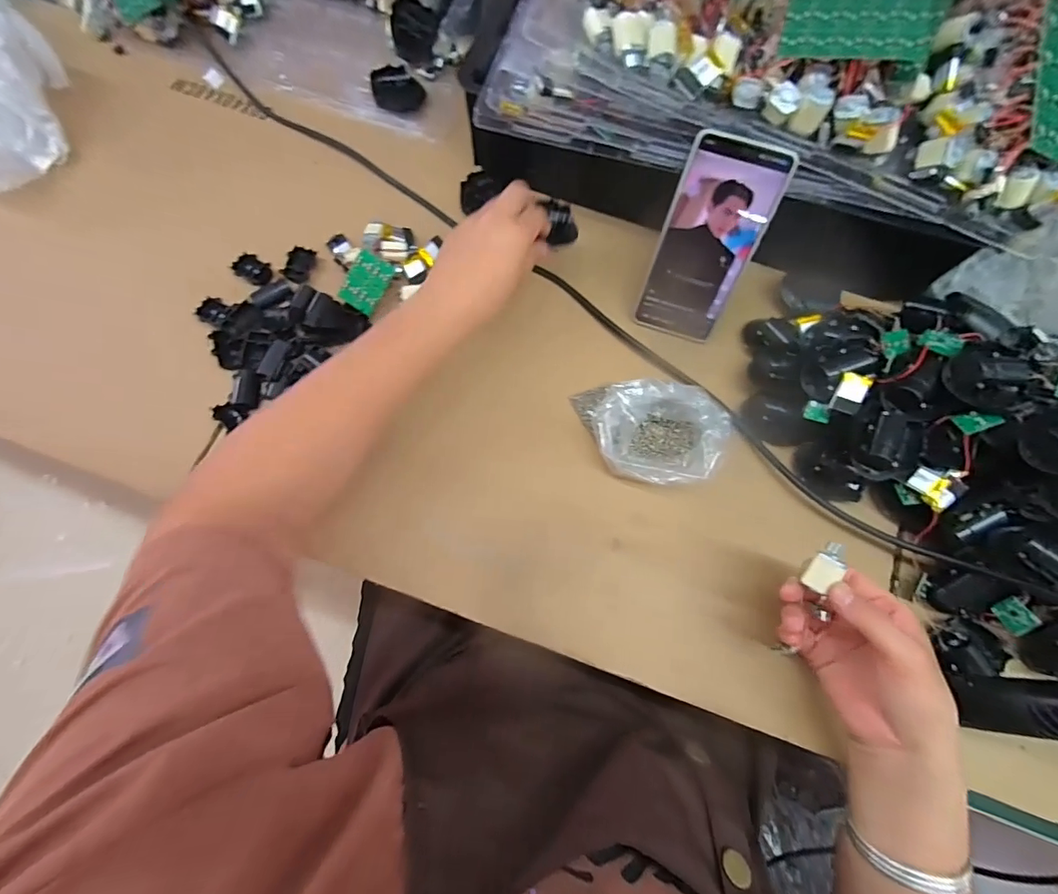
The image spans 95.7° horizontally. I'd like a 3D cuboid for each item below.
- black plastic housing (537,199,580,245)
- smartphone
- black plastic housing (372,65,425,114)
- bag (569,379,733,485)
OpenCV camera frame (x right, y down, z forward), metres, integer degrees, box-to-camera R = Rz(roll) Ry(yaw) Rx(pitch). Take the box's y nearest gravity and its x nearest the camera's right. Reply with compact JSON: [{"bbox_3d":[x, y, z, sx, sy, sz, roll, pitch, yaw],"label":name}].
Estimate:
[{"bbox_3d":[0.029,-0.206,0.436,0.026,0.013,0.047,-3,65,-2],"label":"black plastic housing"},{"bbox_3d":[0.154,-0.172,0.419,0.079,0.166,0.009,19,43,5],"label":"smartphone"},{"bbox_3d":[-0.150,-0.409,0.551,0.057,0.018,0.052,-7,73,-3],"label":"black plastic housing"},{"bbox_3d":[0.103,-0.014,0.418,0.126,0.050,0.085,16,74,4],"label":"bag"}]

